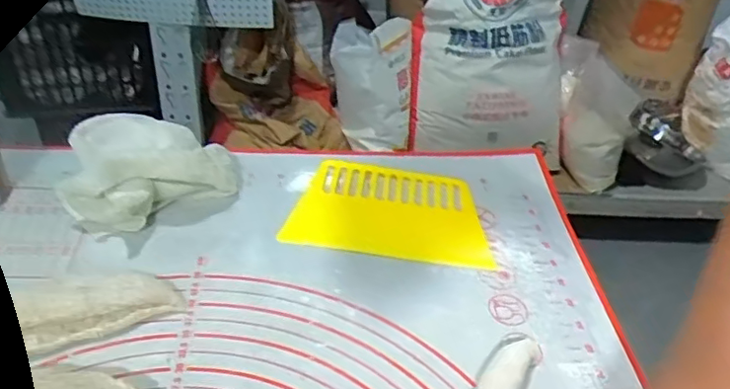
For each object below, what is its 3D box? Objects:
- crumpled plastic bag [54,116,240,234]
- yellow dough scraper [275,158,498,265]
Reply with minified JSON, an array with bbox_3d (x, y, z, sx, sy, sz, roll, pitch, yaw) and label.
[{"bbox_3d":[-0.171,-0.026,0.475,0.125,0.059,0.102,-26,49,-33],"label":"crumpled plastic bag"},{"bbox_3d":[0.020,0.009,0.498,0.156,0.010,0.105,6,39,0],"label":"yellow dough scraper"}]

